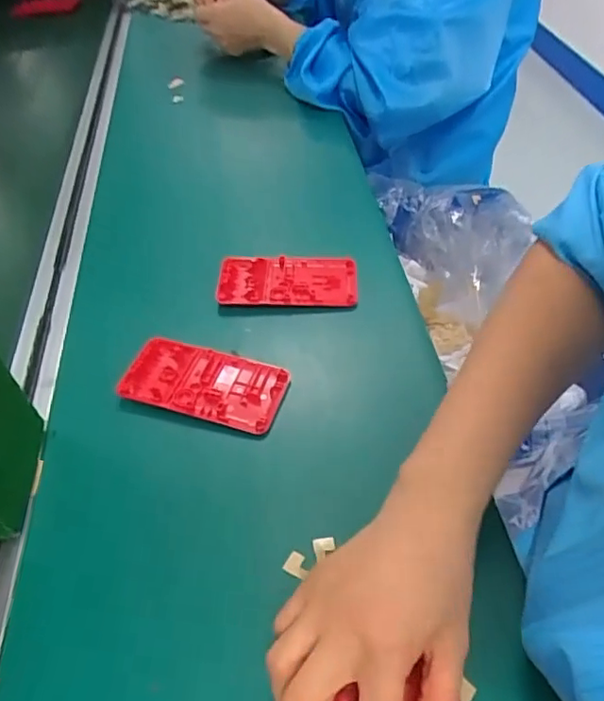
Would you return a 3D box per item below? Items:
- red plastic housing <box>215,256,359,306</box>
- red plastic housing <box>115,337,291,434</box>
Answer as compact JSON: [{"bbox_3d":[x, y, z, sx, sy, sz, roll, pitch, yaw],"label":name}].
[{"bbox_3d":[-0.012,-0.062,0.526,0.122,0.016,0.058,-3,47,3],"label":"red plastic housing"},{"bbox_3d":[-0.075,0.023,0.447,0.121,0.010,0.061,11,49,15],"label":"red plastic housing"}]

